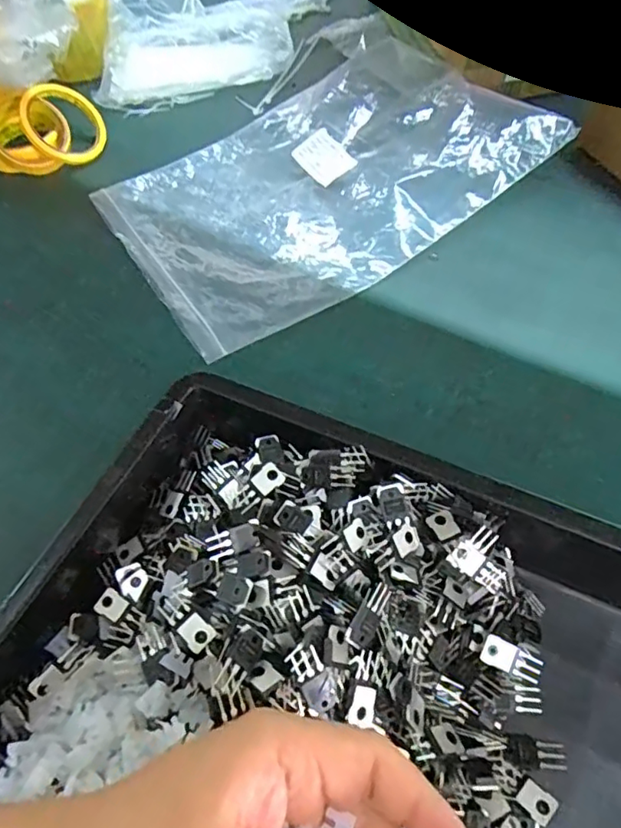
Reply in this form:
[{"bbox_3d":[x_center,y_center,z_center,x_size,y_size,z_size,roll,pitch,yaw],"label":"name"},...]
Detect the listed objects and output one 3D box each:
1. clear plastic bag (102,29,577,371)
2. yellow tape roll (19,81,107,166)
[{"bbox_3d":[0.008,-0.257,0.588,0.415,0.059,0.294,-30,59,-15],"label":"clear plastic bag"},{"bbox_3d":[-0.295,-0.346,0.670,0.090,0.095,0.012,-55,24,-21],"label":"yellow tape roll"}]

